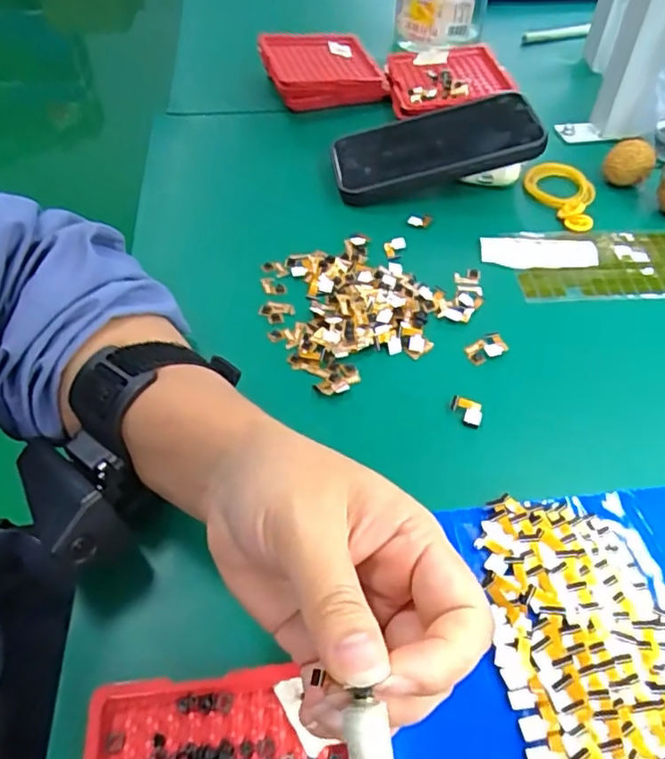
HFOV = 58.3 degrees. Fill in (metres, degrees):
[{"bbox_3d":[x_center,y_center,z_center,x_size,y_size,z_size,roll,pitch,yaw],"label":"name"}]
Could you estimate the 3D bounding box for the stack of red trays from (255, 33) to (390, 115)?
[{"bbox_3d":[-0.013,-0.295,0.566,0.100,0.030,0.101,-14,52,-13],"label":"stack of red trays"}]

